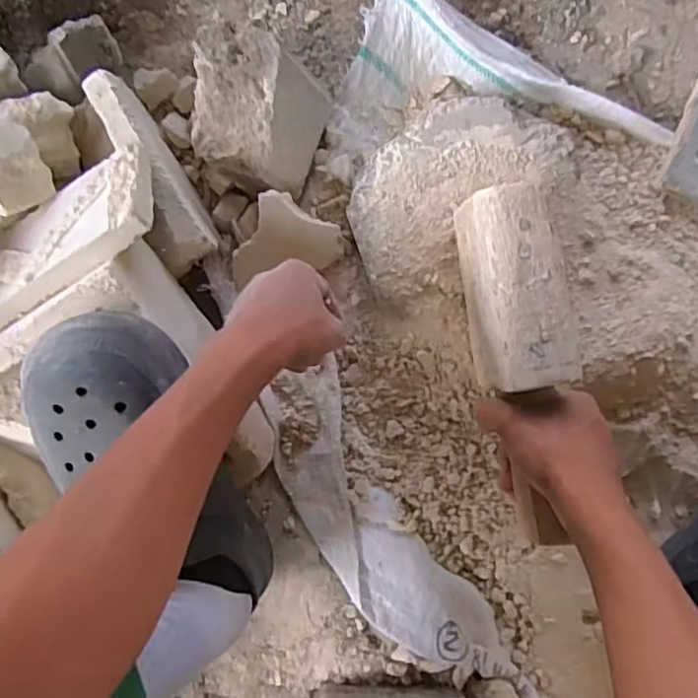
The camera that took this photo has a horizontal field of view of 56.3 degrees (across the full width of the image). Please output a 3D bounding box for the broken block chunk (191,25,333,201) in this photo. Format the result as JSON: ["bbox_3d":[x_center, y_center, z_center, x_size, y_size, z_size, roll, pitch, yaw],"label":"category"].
[{"bbox_3d":[-0.081,-0.197,0.572,0.106,0.103,0.110,0,85,2],"label":"broken block chunk"}]

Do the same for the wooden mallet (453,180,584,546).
[{"bbox_3d":[0.120,0.014,0.446,0.063,0.044,0.245,-9,95,5],"label":"wooden mallet"}]

